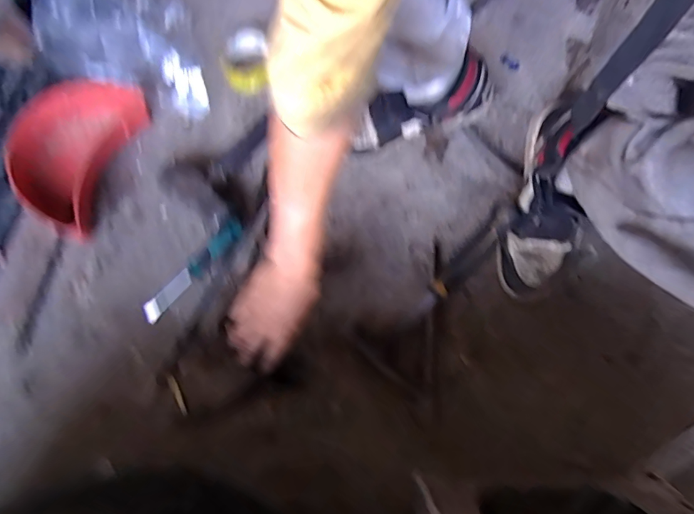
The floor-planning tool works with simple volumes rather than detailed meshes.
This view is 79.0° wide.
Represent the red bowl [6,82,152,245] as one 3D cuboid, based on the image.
[{"bbox_3d":[-0.411,-0.159,0.634,0.112,0.114,0.239,12,75,6],"label":"red bowl"}]

